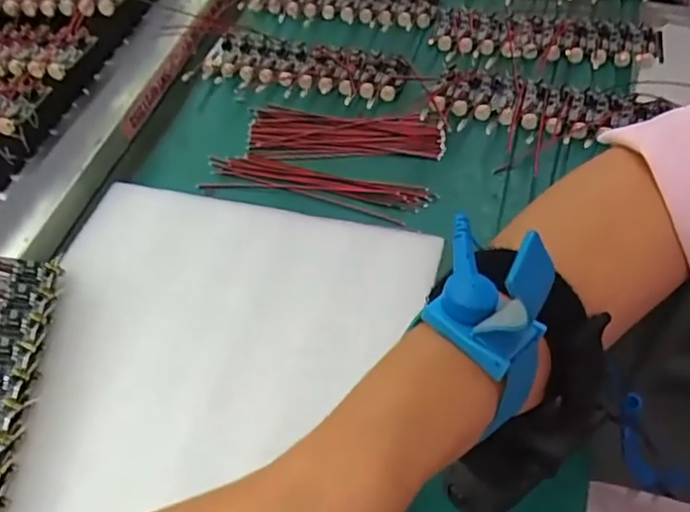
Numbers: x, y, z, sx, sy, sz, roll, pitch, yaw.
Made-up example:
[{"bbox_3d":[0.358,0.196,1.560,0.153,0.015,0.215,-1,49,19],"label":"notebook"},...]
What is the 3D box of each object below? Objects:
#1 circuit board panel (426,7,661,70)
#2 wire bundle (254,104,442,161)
[{"bbox_3d":[0.149,-0.164,0.454,0.160,0.010,0.065,5,53,12],"label":"circuit board panel"},{"bbox_3d":[-0.001,-0.083,0.415,0.134,0.014,0.041,4,53,12],"label":"wire bundle"}]

